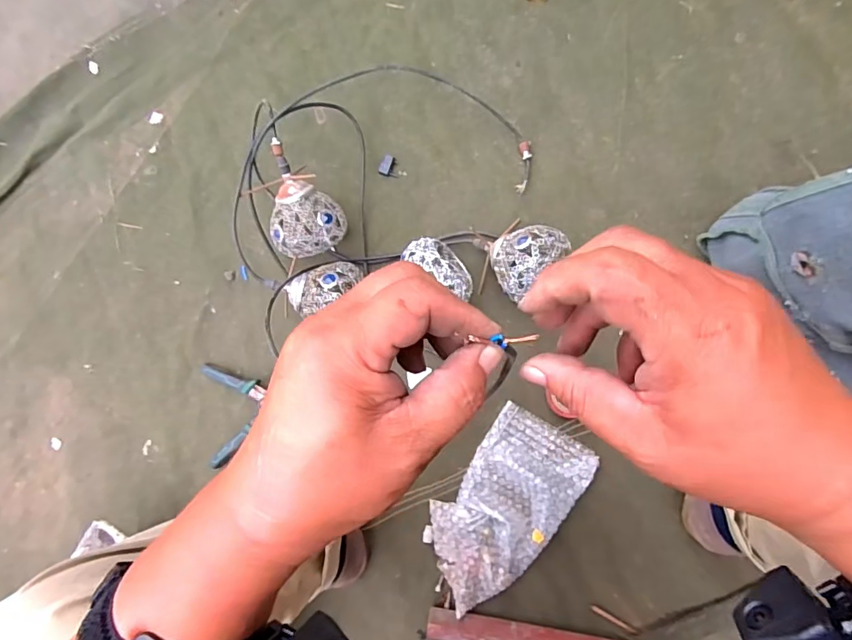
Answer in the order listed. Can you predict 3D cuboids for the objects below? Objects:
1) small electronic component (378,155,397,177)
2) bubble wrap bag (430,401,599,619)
[{"bbox_3d":[-0.057,-0.230,0.727,0.016,0.012,0.031,27,90,8],"label":"small electronic component"},{"bbox_3d":[0.098,0.262,0.655,0.146,0.041,0.252,33,91,8],"label":"bubble wrap bag"}]

